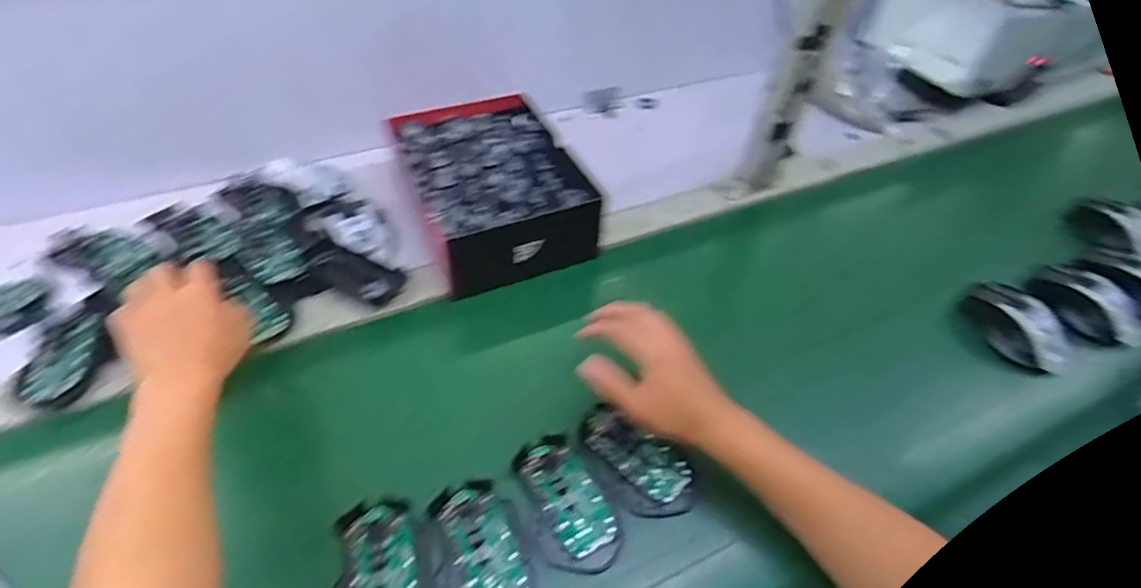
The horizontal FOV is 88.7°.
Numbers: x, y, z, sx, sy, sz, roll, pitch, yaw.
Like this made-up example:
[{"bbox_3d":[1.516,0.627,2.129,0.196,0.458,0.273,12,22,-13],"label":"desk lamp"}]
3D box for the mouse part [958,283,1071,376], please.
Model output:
[{"bbox_3d":[0.488,0.031,0.642,0.068,0.036,0.115,-13,51,-16],"label":"mouse part"}]

